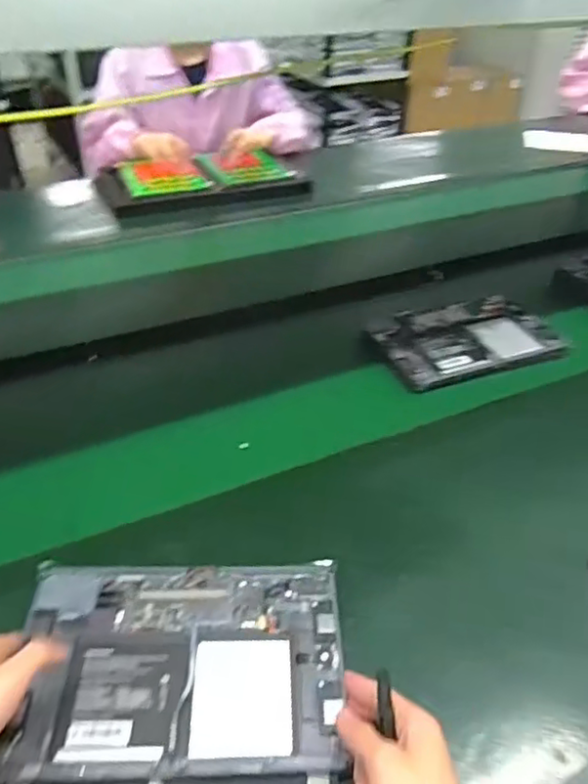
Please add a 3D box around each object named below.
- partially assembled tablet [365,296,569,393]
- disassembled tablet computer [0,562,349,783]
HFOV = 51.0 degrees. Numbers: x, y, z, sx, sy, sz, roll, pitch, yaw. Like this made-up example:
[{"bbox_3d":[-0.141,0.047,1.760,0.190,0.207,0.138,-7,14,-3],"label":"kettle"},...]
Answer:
[{"bbox_3d":[0.238,-0.072,0.861,0.255,0.019,0.157,-11,39,-17],"label":"partially assembled tablet"},{"bbox_3d":[-0.088,0.210,0.490,0.249,0.015,0.170,-1,37,-3],"label":"disassembled tablet computer"}]

